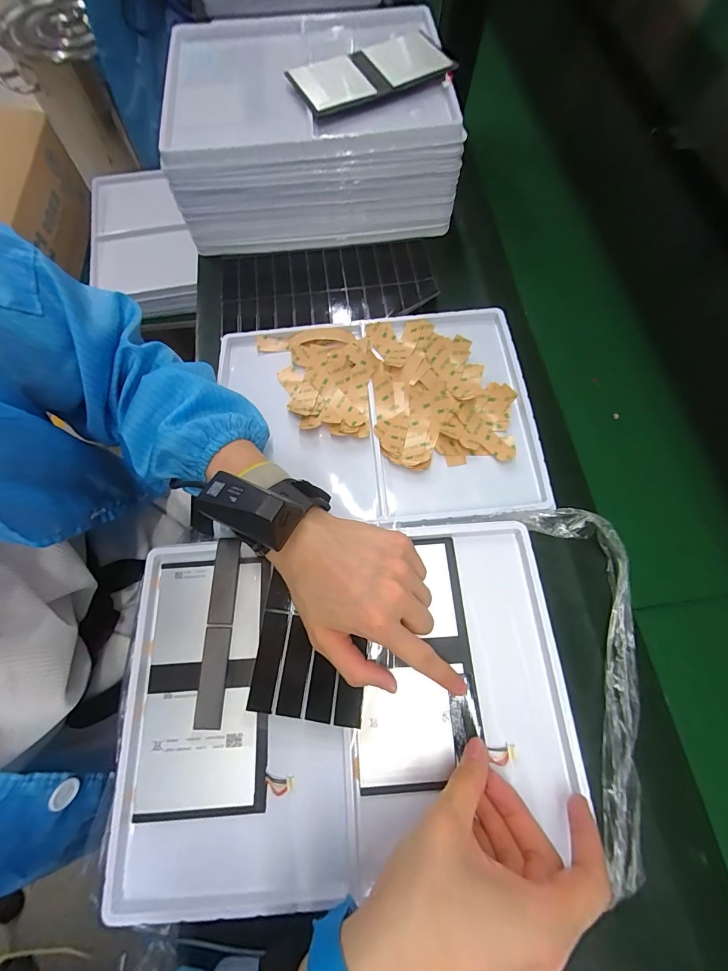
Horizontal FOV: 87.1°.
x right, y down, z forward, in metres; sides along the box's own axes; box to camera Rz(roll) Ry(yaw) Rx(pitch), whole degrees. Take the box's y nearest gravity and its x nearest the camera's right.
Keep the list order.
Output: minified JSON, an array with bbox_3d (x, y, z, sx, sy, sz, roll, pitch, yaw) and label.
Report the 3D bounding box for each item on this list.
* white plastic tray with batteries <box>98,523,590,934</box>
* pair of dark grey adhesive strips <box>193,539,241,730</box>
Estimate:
[{"bbox_3d":[-0.013,0.158,0.304,0.319,0.057,0.232,-5,72,0],"label":"white plastic tray with batteries"},{"bbox_3d":[-0.114,0.113,0.300,0.020,0.004,0.134,2,69,-1],"label":"pair of dark grey adhesive strips"}]

